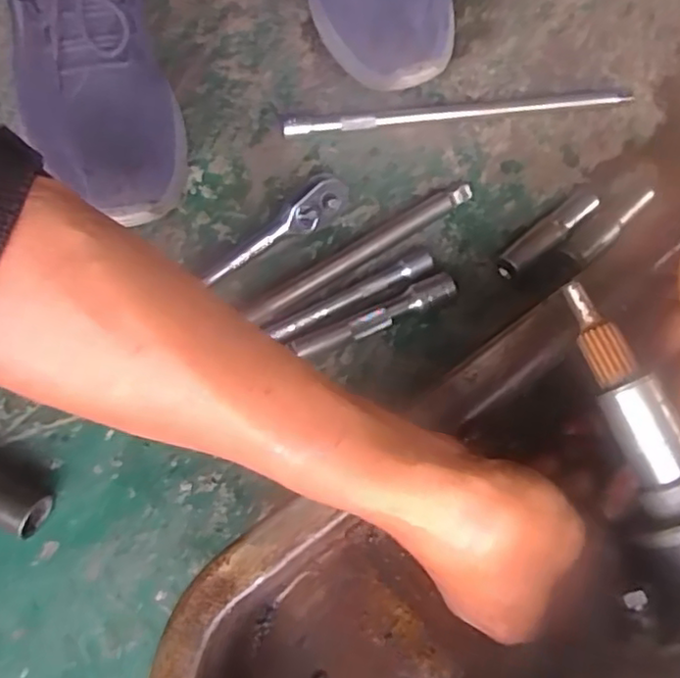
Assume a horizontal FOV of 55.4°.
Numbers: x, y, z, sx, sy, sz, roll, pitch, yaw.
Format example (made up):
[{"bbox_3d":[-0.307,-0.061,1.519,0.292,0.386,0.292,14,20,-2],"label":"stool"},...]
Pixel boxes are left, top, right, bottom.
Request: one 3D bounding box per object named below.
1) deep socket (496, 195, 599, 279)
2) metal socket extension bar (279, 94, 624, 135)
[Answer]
[{"bbox_3d":[0.138,-0.070,0.433,0.077,0.017,0.019,-35,76,-12],"label":"deep socket"},{"bbox_3d":[0.081,-0.162,0.459,0.242,0.013,0.016,-7,72,-3],"label":"metal socket extension bar"}]

